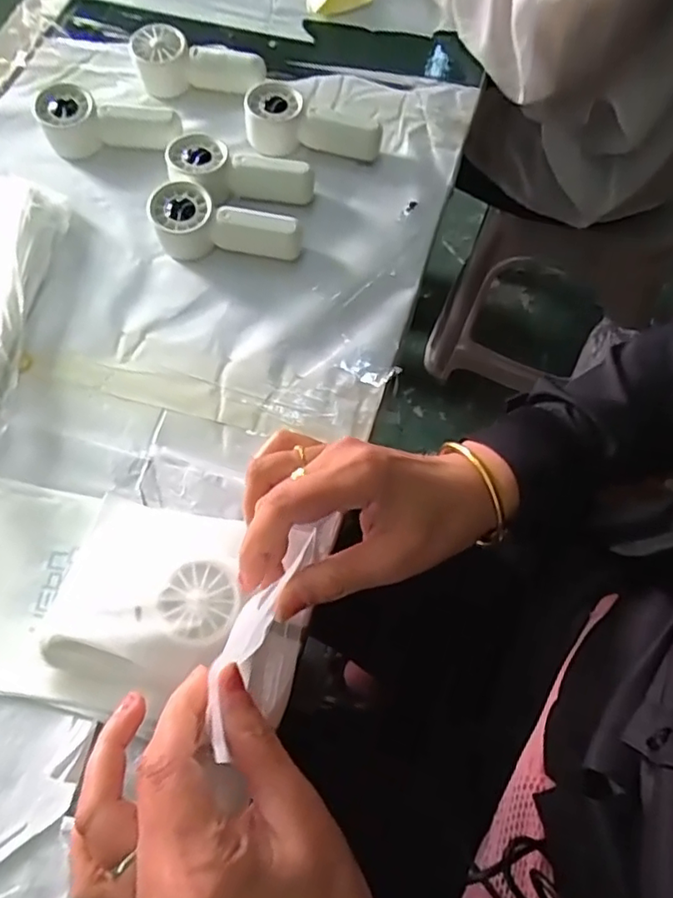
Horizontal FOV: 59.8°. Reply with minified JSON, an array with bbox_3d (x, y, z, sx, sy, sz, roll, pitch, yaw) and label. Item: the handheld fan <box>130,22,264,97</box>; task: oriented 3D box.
[{"bbox_3d":[-0.118,-0.326,0.501,0.111,0.037,0.045,11,68,5],"label":"handheld fan"}]

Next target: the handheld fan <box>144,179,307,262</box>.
[{"bbox_3d":[-0.083,-0.161,0.432,0.108,0.032,0.040,16,68,6],"label":"handheld fan"}]

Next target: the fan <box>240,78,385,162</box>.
[{"bbox_3d":[-0.018,-0.264,0.475,0.110,0.034,0.042,6,67,3],"label":"fan"}]

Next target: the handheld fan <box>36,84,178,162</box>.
[{"bbox_3d":[-0.184,-0.259,0.472,0.107,0.032,0.041,14,68,6],"label":"handheld fan"}]

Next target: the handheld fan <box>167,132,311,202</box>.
[{"bbox_3d":[-0.076,-0.206,0.452,0.109,0.033,0.047,19,69,8],"label":"handheld fan"}]

